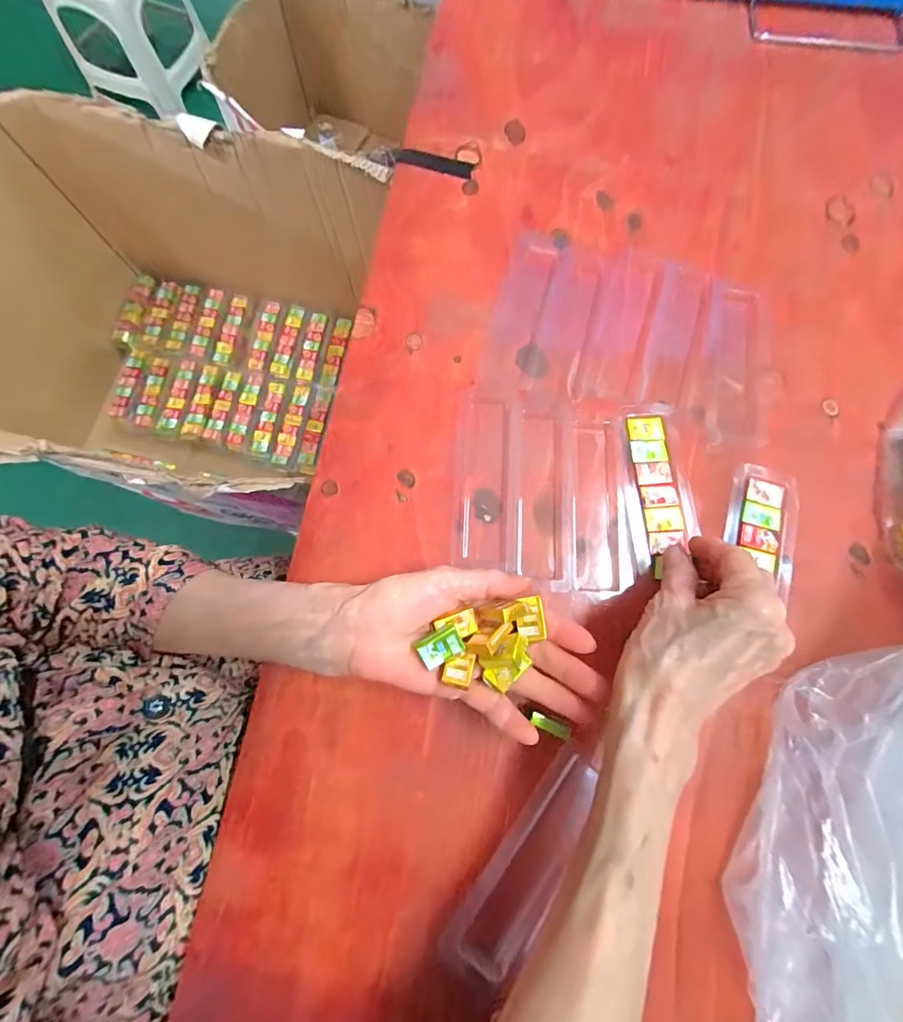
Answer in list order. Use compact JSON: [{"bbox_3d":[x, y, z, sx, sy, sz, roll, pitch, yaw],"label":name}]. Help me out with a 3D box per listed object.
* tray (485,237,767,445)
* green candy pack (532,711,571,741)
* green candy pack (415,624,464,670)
[{"bbox_3d":[0.144,-0.144,0.347,0.212,0.010,0.155,13,76,3],"label":"tray"},{"bbox_3d":[0.060,0.132,0.269,0.024,0.011,0.009,22,77,5],"label":"green candy pack"},{"bbox_3d":[-0.005,0.077,0.248,0.023,0.007,0.020,-28,104,-13],"label":"green candy pack"}]

